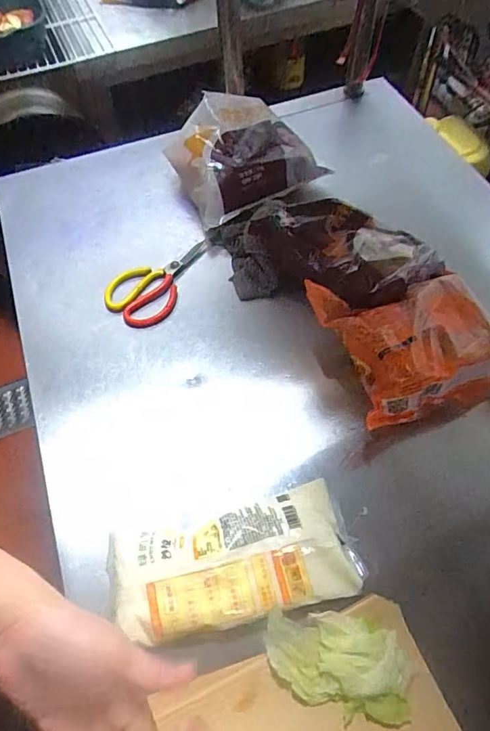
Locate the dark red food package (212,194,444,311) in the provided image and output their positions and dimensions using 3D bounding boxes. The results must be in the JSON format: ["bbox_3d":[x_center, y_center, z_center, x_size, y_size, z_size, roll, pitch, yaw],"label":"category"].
[{"bbox_3d":[0.098,-0.164,0.695,0.349,0.090,0.152,15,60,28],"label":"dark red food package"}]

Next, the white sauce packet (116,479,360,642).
[{"bbox_3d":[-0.012,0.205,0.496,0.250,0.031,0.114,-14,60,-6],"label":"white sauce packet"}]

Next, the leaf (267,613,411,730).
[{"bbox_3d":[0.088,0.283,0.452,0.133,0.021,0.079,6,60,6],"label":"leaf"}]

